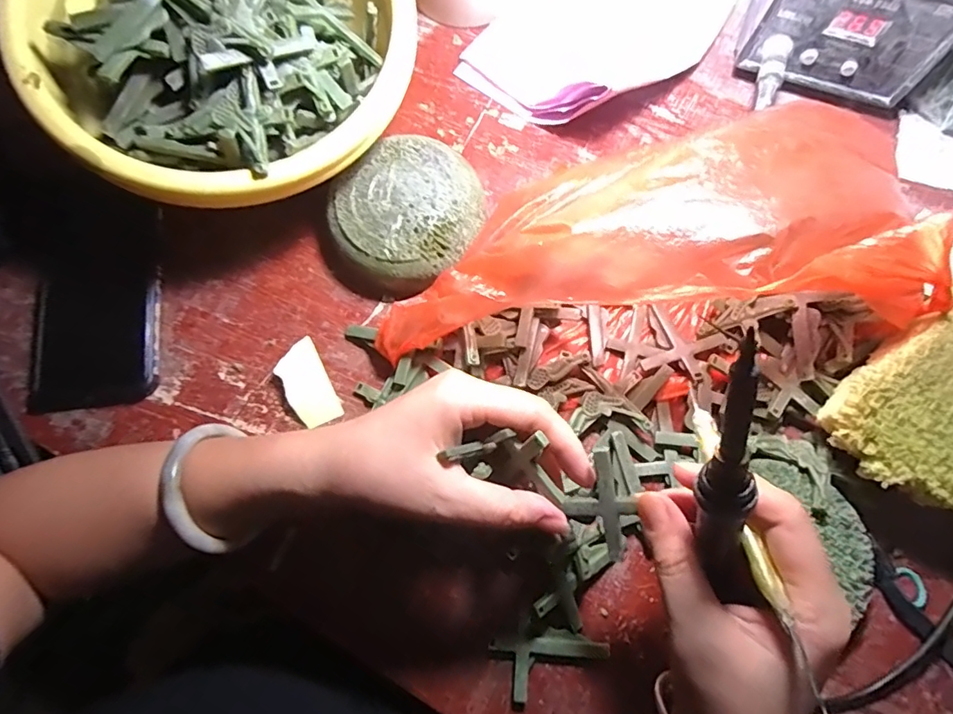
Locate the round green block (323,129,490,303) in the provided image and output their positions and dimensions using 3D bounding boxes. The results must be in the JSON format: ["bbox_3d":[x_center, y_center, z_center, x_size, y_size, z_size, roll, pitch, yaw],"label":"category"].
[{"bbox_3d":[-0.049,-0.093,0.350,0.098,0.037,0.110,43,82,10],"label":"round green block"}]

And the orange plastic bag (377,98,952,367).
[{"bbox_3d":[0.091,-0.068,0.302,0.310,0.088,0.122,-11,77,12],"label":"orange plastic bag"}]

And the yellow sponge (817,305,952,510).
[{"bbox_3d":[0.272,0.025,0.295,0.134,0.038,0.095,-38,79,-7],"label":"yellow sponge"}]

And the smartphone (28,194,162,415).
[{"bbox_3d":[-0.259,-0.039,0.351,0.082,0.016,0.144,-6,77,0],"label":"smartphone"}]

